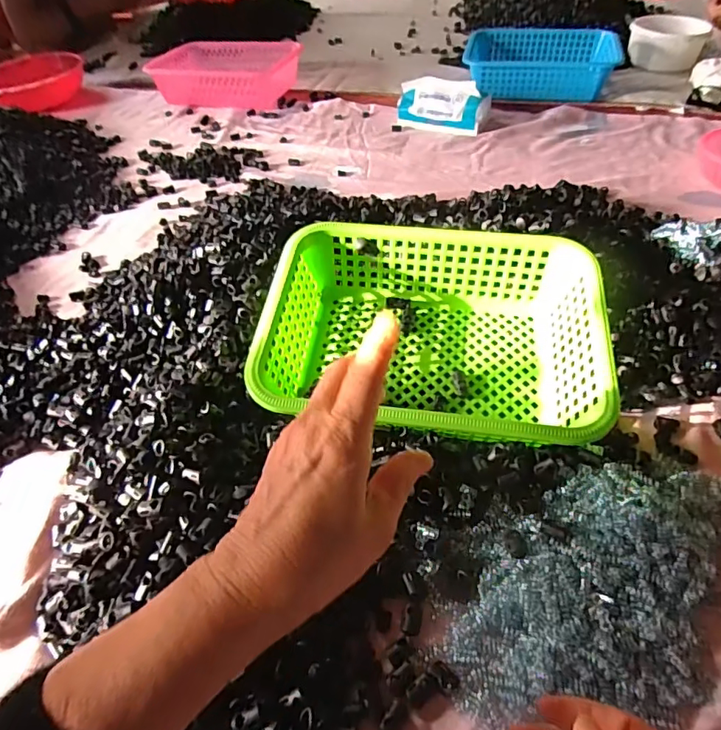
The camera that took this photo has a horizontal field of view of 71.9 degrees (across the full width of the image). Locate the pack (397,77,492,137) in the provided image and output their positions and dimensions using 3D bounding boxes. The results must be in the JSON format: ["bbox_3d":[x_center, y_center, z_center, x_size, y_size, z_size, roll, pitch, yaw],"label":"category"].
[{"bbox_3d":[0.153,-0.485,0.935,0.168,0.074,0.084,16,50,17],"label":"pack"}]

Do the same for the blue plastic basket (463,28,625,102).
[{"bbox_3d":[0.379,-0.640,1.055,0.303,0.080,0.197,7,48,9],"label":"blue plastic basket"}]

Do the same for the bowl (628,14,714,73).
[{"bbox_3d":[0.693,-0.738,1.132,0.163,0.070,0.138,23,53,22],"label":"bowl"}]

